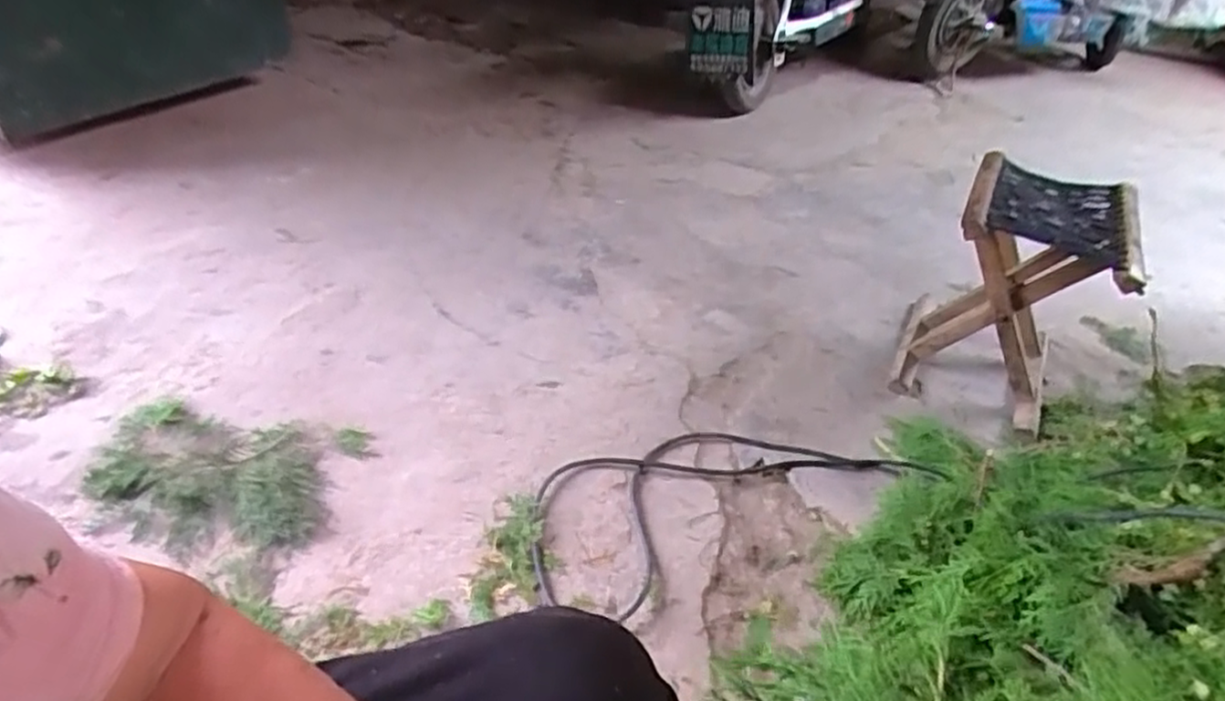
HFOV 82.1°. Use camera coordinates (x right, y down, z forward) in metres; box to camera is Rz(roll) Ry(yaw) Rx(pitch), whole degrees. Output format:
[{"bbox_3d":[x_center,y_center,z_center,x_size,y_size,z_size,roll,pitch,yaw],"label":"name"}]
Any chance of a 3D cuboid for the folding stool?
[{"bbox_3d":[0.673,-0.102,1.192,0.252,0.321,0.291,21,41,18],"label":"folding stool"}]

